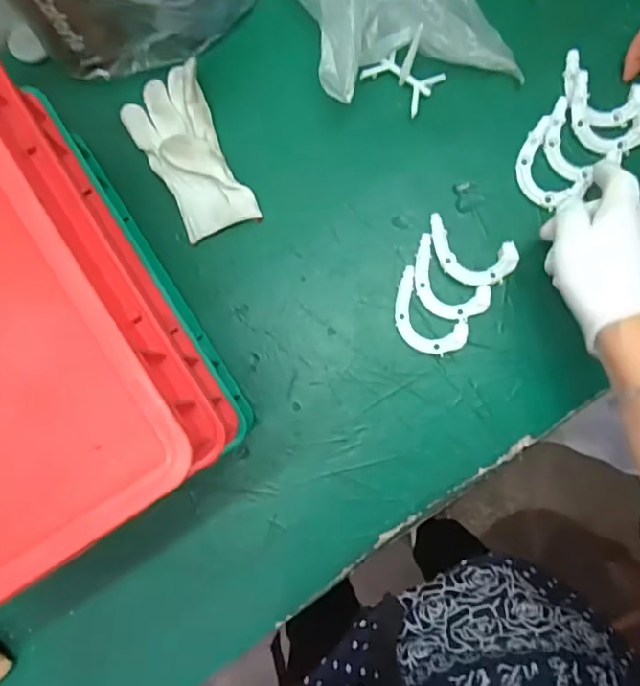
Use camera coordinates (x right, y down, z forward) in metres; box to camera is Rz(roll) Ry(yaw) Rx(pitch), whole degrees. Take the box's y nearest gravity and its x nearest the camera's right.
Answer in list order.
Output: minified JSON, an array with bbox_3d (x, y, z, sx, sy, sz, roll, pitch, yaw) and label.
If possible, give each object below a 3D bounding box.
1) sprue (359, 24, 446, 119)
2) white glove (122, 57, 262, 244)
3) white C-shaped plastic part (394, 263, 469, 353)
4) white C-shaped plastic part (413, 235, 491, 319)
[{"bbox_3d":[0.075,-0.246,0.489,0.063,0.052,0.048,38,90,4],"label":"sprue"},{"bbox_3d":[-0.125,-0.178,0.506,0.079,0.032,0.159,-24,87,2],"label":"white glove"},{"bbox_3d":[0.092,-0.022,0.495,0.048,0.017,0.082,-43,86,1],"label":"white C-shaped plastic part"},{"bbox_3d":[0.110,-0.053,0.498,0.083,0.019,0.047,44,90,4],"label":"white C-shaped plastic part"}]

